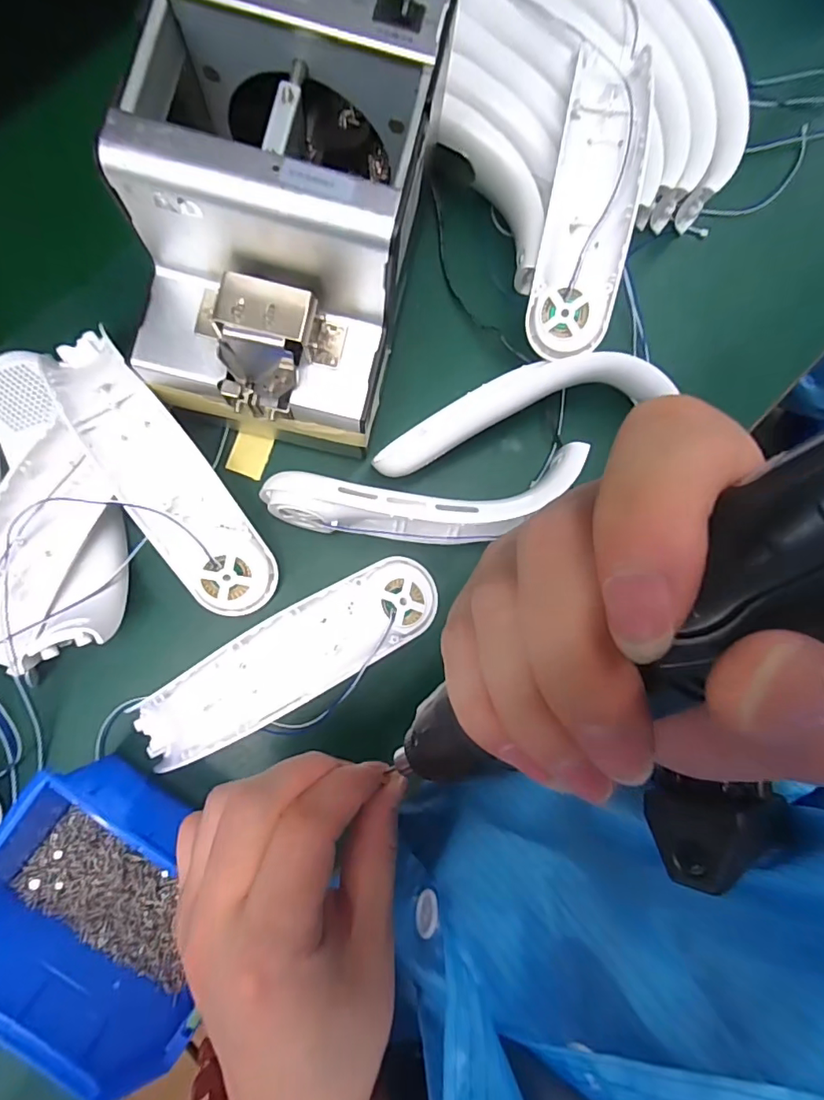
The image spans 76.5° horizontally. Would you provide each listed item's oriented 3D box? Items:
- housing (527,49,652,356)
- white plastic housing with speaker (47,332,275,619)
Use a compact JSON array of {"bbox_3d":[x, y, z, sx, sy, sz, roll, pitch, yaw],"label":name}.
[{"bbox_3d":[0.109,-0.209,0.320,0.050,0.026,0.171,8,98,-6],"label":"housing"},{"bbox_3d":[-0.149,-0.045,0.311,0.051,0.030,0.188,-36,90,-9],"label":"white plastic housing with speaker"}]

